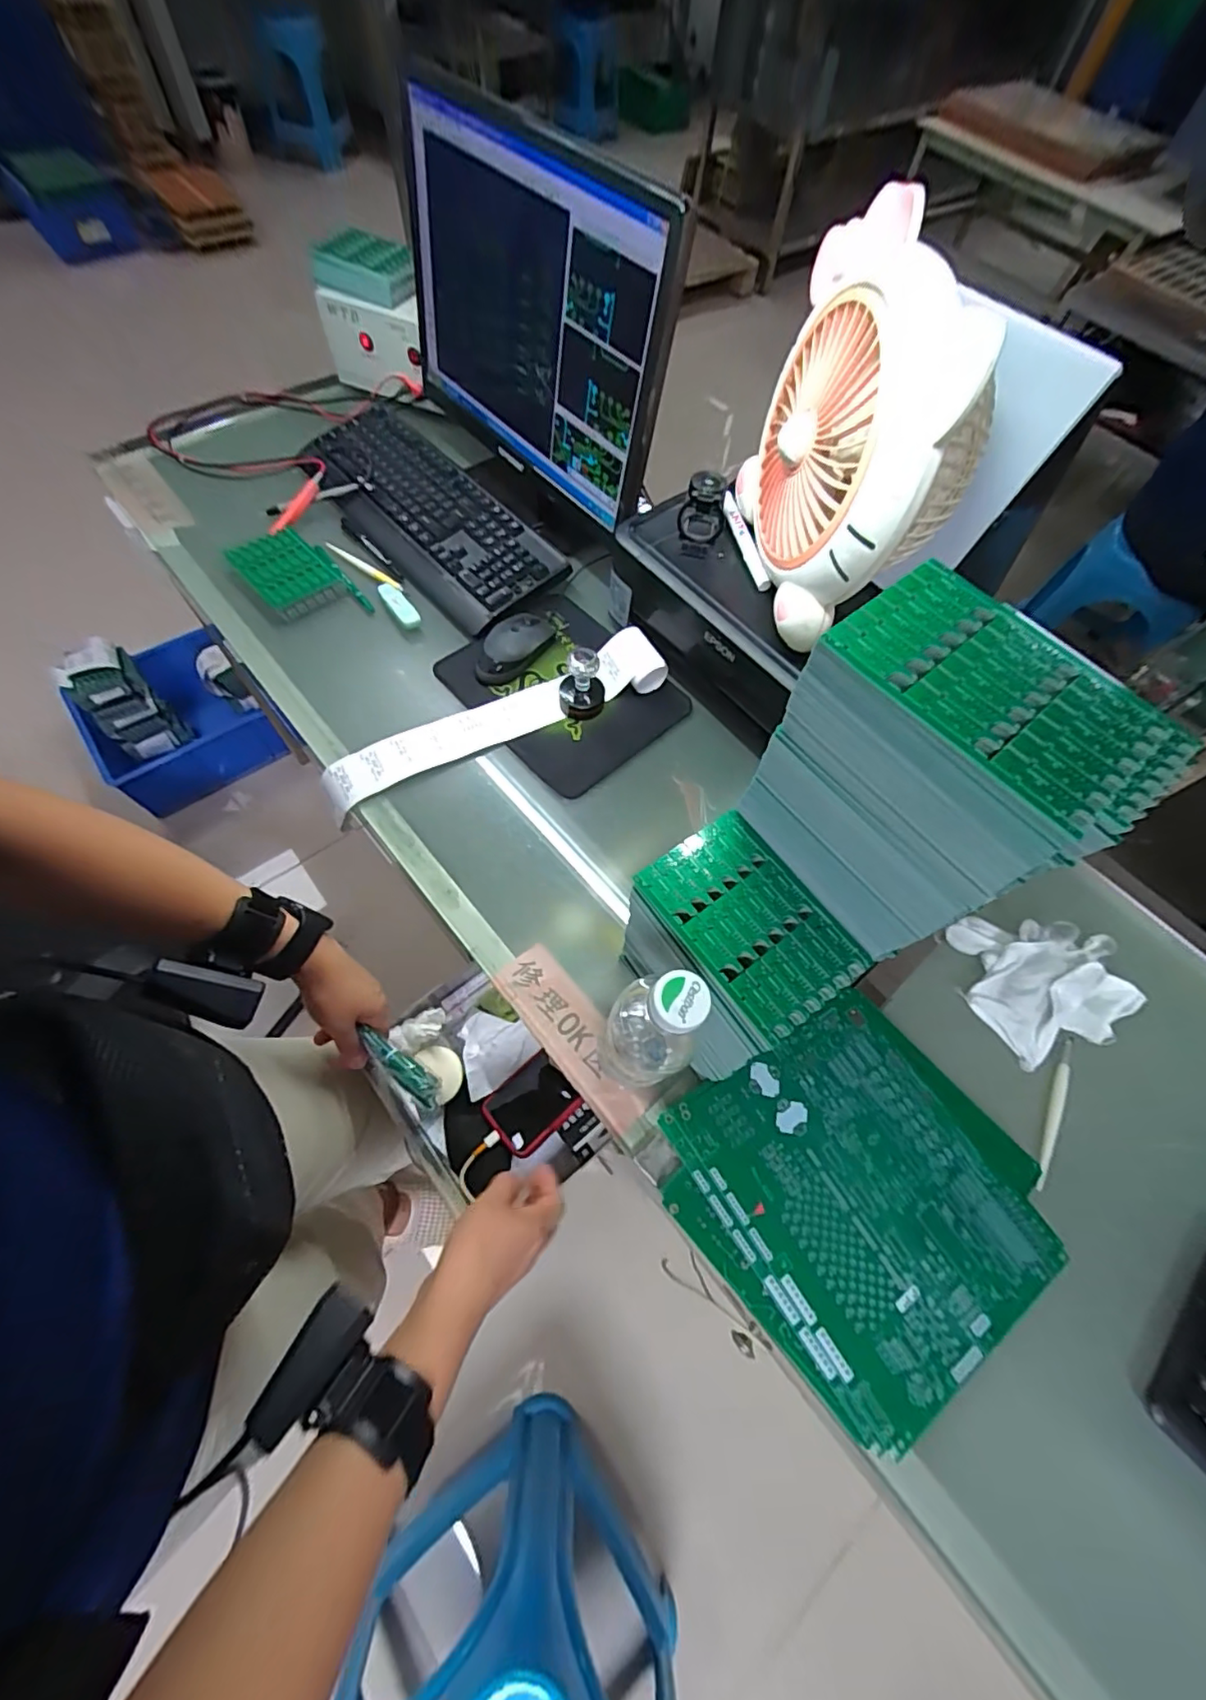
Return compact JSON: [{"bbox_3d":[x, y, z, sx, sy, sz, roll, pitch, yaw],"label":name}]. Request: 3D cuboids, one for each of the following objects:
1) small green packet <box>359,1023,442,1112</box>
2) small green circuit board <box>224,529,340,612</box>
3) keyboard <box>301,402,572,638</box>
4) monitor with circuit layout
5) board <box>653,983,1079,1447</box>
[{"bbox_3d":[-0.173,0.187,0.500,0.087,0.022,0.023,38,67,9],"label":"small green packet"},{"bbox_3d":[-0.396,-0.347,0.726,0.088,0.023,0.123,-36,71,-19],"label":"small green circuit board"},{"bbox_3d":[-0.245,-0.462,0.779,0.161,0.033,0.443,-38,72,-20],"label":"keyboard"},{"bbox_3d":[-0.096,-0.599,0.640,0.069,0.308,0.484,-31,70,-17],"label":"monitor with circuit layout"},{"bbox_3d":[0.203,0.270,0.461,0.250,0.013,0.247,-30,69,-17],"label":"board"}]

